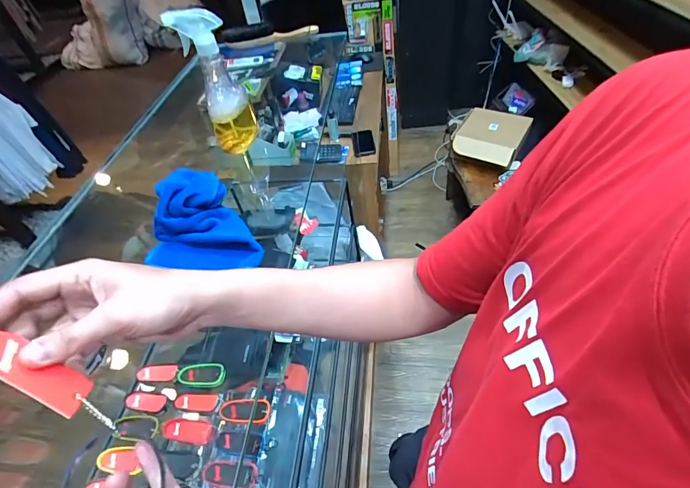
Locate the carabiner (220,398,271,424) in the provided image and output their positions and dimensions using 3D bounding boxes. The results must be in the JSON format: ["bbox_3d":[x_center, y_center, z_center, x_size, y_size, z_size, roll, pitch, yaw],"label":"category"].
[{"bbox_3d":[-0.166,0.274,0.639,0.081,0.008,0.041,-3,47,7],"label":"carabiner"}]

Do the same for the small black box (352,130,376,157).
[{"bbox_3d":[0.065,-0.361,1.375,0.078,0.018,0.144,-7,47,3],"label":"small black box"}]

